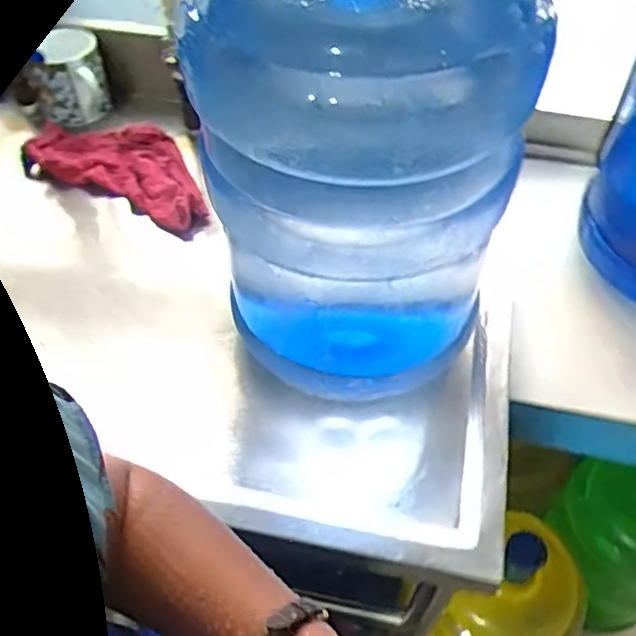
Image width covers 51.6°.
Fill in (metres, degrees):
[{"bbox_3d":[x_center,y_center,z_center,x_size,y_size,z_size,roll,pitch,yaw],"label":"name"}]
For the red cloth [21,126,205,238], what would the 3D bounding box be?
[{"bbox_3d":[-0.250,-0.202,0.862,0.288,0.037,0.128,25,56,18],"label":"red cloth"}]

